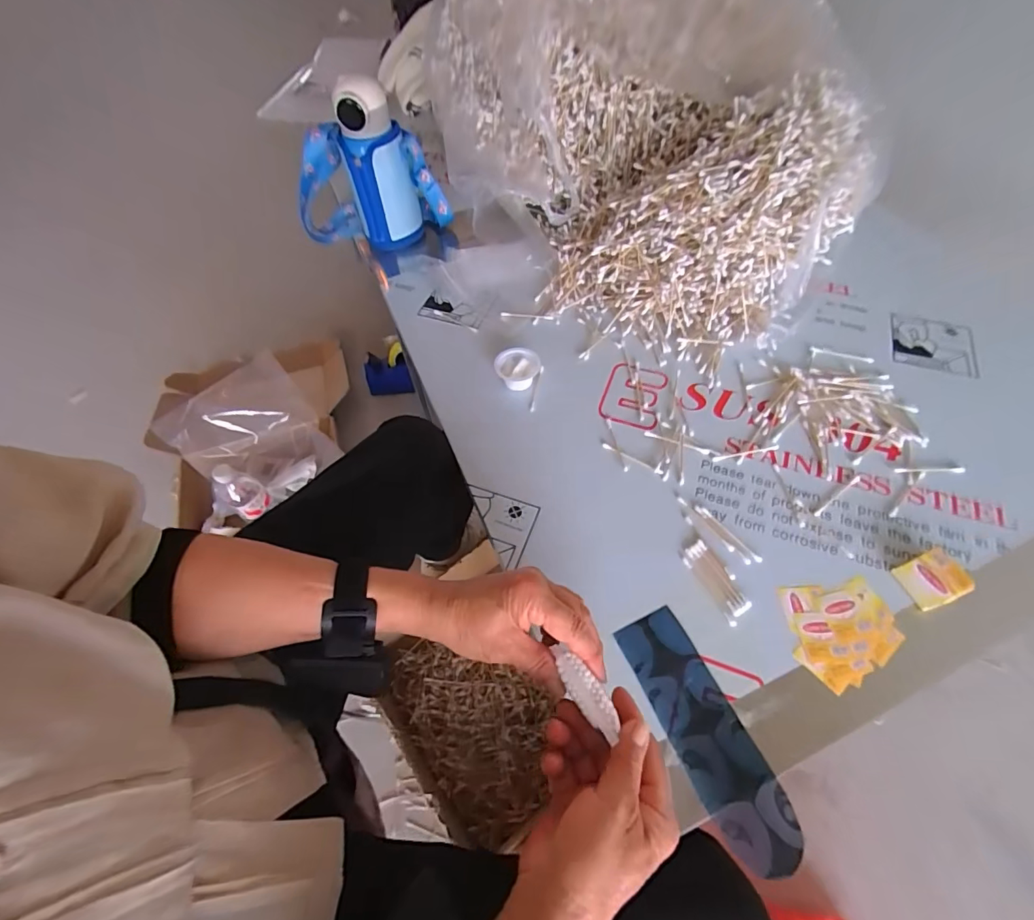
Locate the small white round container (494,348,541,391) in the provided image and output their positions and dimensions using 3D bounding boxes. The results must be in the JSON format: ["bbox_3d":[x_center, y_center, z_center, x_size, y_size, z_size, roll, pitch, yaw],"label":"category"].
[{"bbox_3d":[0.001,-0.111,0.588,0.052,0.029,0.048,-1,59,2],"label":"small white round container"}]

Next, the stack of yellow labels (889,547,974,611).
[{"bbox_3d":[0.381,0.110,0.436,0.049,0.021,0.043,-18,60,-8],"label":"stack of yellow labels"}]

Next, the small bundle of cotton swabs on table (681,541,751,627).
[{"bbox_3d":[0.189,0.114,0.451,0.029,0.004,0.075,-26,62,-12],"label":"small bundle of cotton swabs on table"}]

